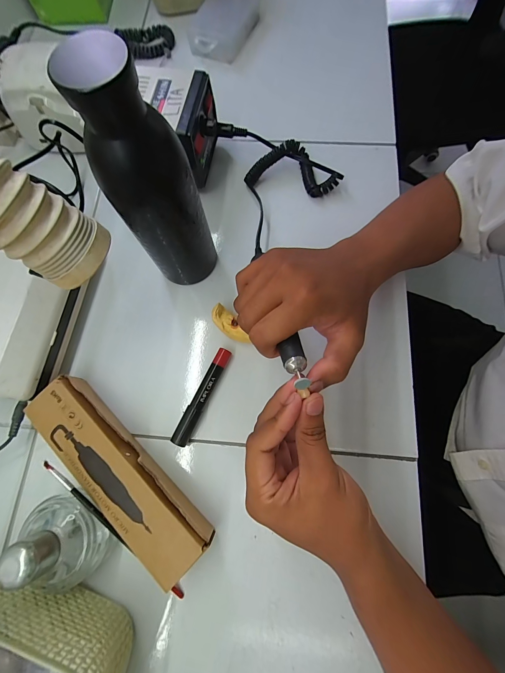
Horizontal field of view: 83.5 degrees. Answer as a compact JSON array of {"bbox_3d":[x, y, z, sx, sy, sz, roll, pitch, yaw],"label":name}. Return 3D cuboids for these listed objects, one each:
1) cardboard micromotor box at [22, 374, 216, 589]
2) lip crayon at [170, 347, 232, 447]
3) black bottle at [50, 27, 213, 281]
[{"bbox_3d":[-0.127,0.128,0.275,0.213,0.040,0.058,42,81,13],"label":"cardboard micromotor box"},{"bbox_3d":[-0.054,0.063,0.303,0.017,0.017,0.107,24,77,9],"label":"lip crayon"},{"bbox_3d":[-0.077,-0.115,0.252,0.060,0.207,0.059,12,75,6],"label":"black bottle"}]

